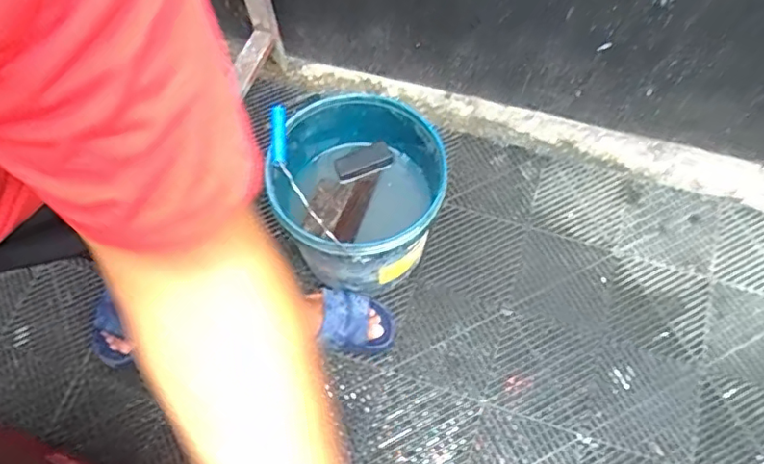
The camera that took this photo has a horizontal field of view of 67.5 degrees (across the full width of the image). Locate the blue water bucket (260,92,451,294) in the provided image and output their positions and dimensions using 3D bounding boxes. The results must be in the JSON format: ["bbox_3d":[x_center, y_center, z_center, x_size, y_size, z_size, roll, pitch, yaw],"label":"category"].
[{"bbox_3d":[-0.041,-0.067,1.145,0.325,0.315,0.305,0,66,1],"label":"blue water bucket"}]

